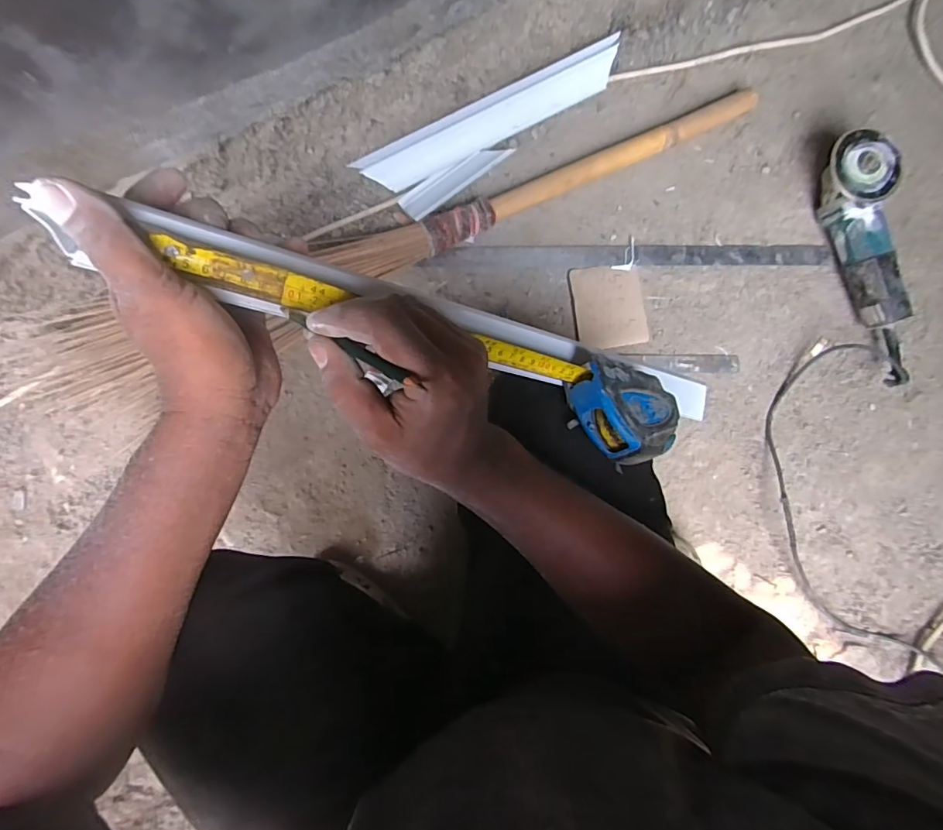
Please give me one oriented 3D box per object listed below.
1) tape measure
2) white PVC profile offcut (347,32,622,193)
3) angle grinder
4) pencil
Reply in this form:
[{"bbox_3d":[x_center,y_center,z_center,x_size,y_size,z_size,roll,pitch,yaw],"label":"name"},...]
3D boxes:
[{"bbox_3d":[-0.005,-0.037,0.366,0.390,0.053,0.076,14,90,-23],"label":"tape measure"},{"bbox_3d":[0.032,-0.421,0.727,0.398,0.023,0.060,-27,118,-1],"label":"white PVC profile offcut"},{"bbox_3d":[0.584,-0.222,0.732,0.082,0.082,0.349,-20,91,-3],"label":"angle grinder"},{"bbox_3d":[-0.072,-0.040,0.290,0.098,0.008,0.007,29,89,20],"label":"pencil"}]

